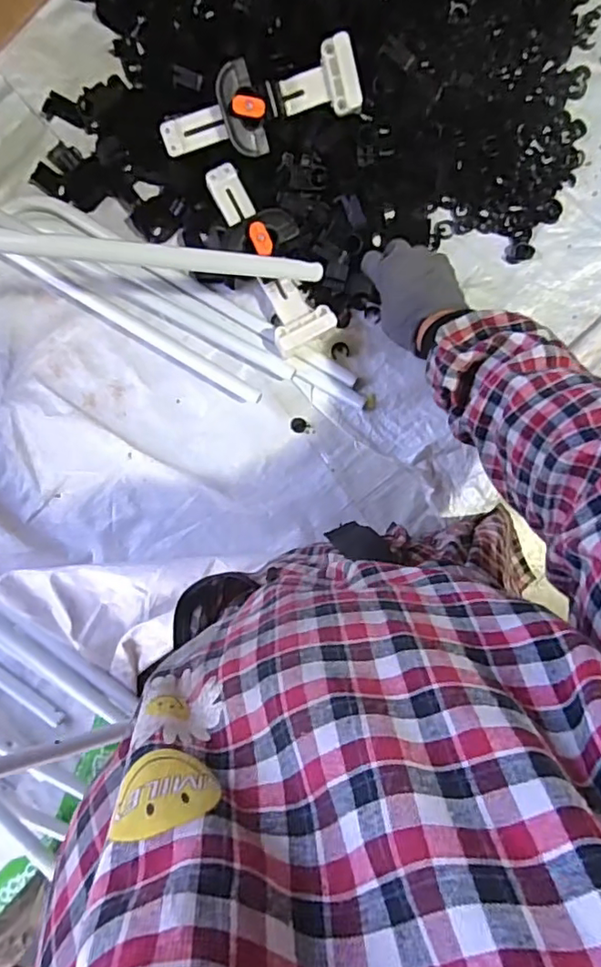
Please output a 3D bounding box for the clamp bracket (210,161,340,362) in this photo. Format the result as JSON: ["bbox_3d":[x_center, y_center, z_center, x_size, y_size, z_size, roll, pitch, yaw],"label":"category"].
[{"bbox_3d":[-0.032,-0.233,0.591,0.069,0.072,0.195,-26,85,4],"label":"clamp bracket"}]

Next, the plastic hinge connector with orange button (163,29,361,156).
[{"bbox_3d":[-0.041,-0.369,0.568,0.200,0.053,0.065,-17,84,5],"label":"plastic hinge connector with orange button"}]

